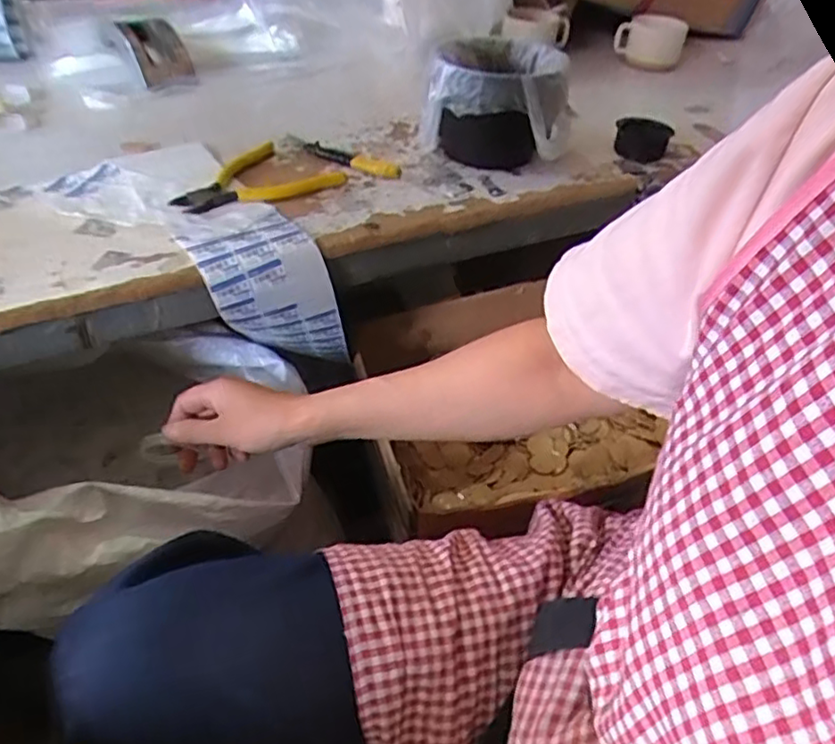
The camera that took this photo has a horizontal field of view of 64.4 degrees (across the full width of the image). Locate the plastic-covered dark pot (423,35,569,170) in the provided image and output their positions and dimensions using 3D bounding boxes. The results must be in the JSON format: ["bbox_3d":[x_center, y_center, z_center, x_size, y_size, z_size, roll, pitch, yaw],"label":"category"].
[{"bbox_3d":[0.093,-0.304,0.756,0.152,0.109,0.145,9,42,3],"label":"plastic-covered dark pot"}]

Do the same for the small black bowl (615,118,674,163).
[{"bbox_3d":[0.273,-0.285,0.813,0.065,0.034,0.060,4,42,-3],"label":"small black bowl"}]

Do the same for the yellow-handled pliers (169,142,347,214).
[{"bbox_3d":[-0.172,-0.209,0.699,0.174,0.013,0.108,-21,49,-27],"label":"yellow-handled pliers"}]

